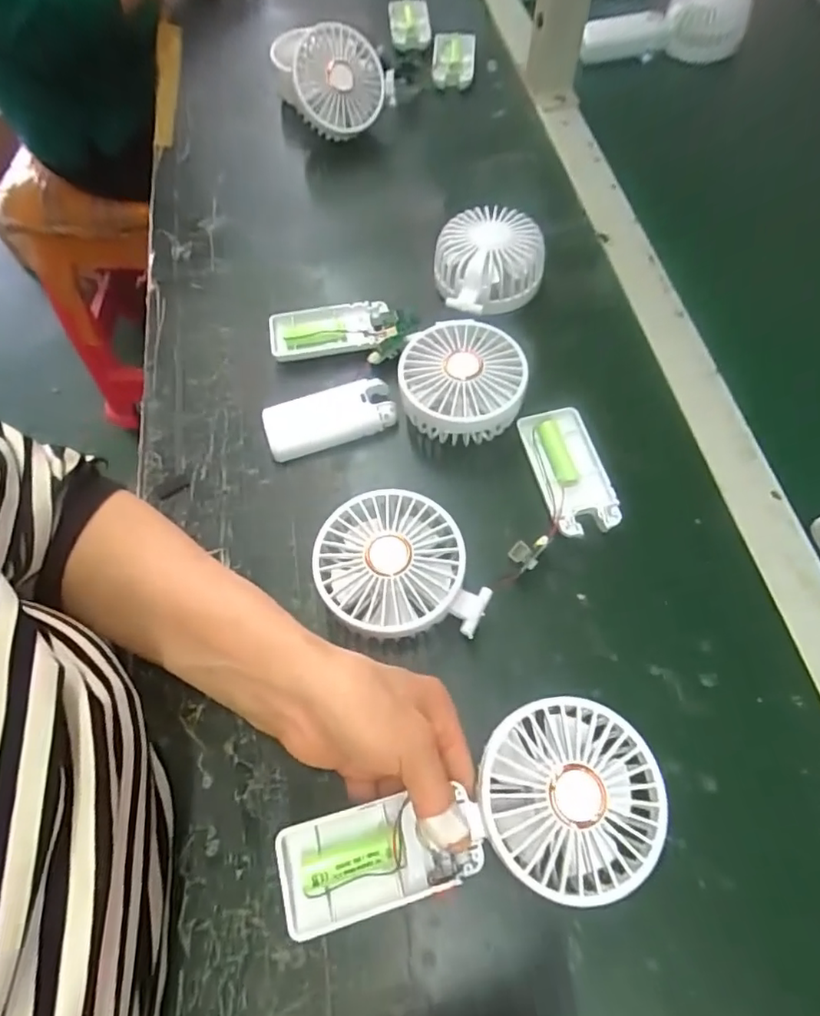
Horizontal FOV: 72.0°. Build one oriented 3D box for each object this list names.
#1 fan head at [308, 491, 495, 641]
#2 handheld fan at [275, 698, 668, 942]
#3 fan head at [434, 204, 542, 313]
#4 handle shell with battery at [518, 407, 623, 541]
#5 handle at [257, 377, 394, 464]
[{"bbox_3d":[-0.005,0.037,0.341,0.098,0.045,0.088,-6,64,-2],"label":"fan head"},{"bbox_3d":[0.031,0.151,0.271,0.178,0.027,0.080,-16,64,-1],"label":"handheld fan"},{"bbox_3d":[0.059,-0.195,0.452,0.088,0.048,0.083,-25,66,-11],"label":"fan head"},{"bbox_3d":[0.107,-0.025,0.385,0.043,0.018,0.093,-12,64,-5],"label":"handle shell with battery"},{"bbox_3d":[-0.057,-0.064,0.405,0.091,0.021,0.044,-14,64,-5],"label":"handle"}]

